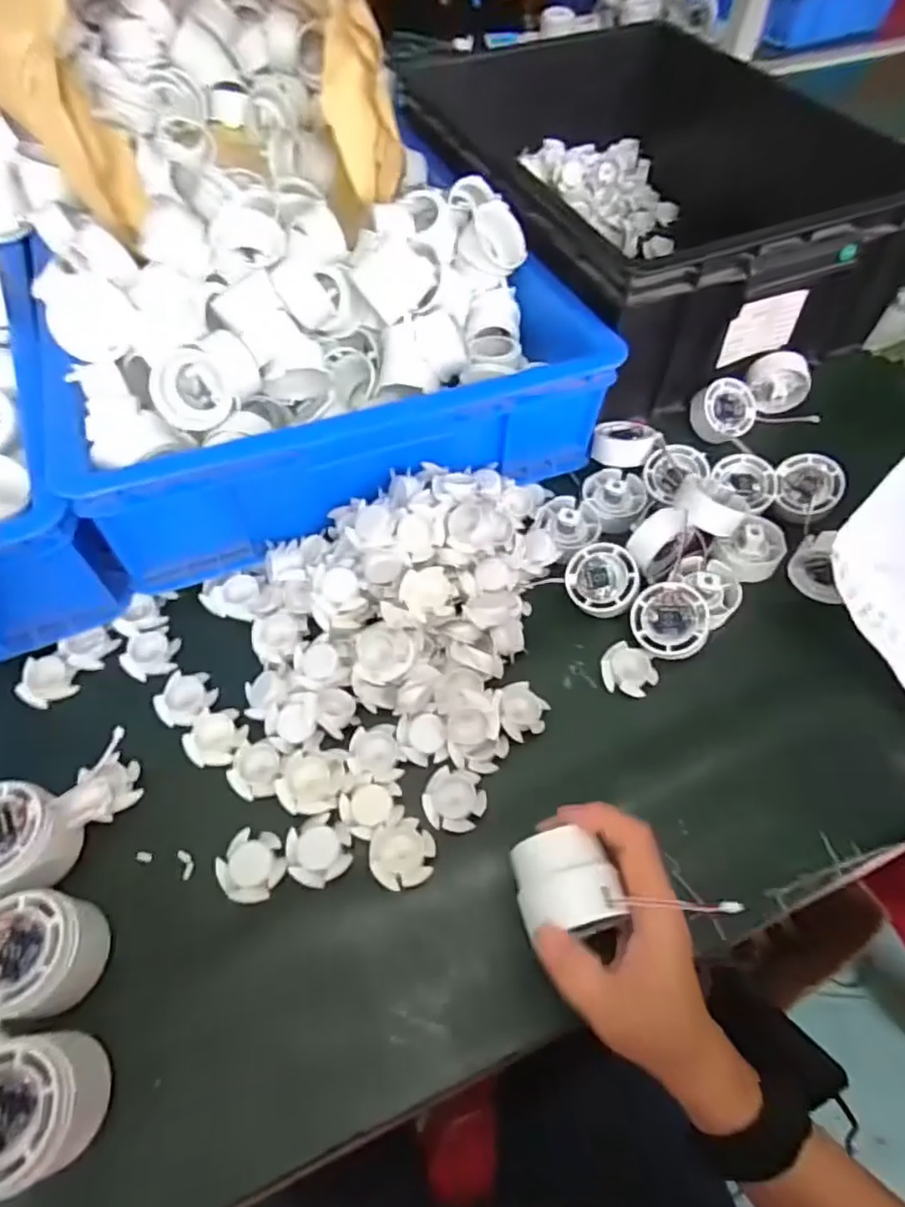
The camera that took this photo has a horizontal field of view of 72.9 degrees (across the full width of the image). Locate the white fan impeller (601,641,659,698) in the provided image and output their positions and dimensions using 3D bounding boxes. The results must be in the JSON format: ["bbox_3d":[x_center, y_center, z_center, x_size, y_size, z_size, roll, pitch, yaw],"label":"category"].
[{"bbox_3d":[0.131,0.050,0.454,0.040,0.011,0.035,14,59,9],"label":"white fan impeller"}]

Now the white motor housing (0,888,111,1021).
[{"bbox_3d":[-0.230,0.193,0.340,0.062,0.040,0.058,10,58,6],"label":"white motor housing"}]

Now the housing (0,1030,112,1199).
[{"bbox_3d":[-0.204,0.246,0.300,0.058,0.046,0.057,-7,58,-4],"label":"housing"}]

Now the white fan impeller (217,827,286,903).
[{"bbox_3d":[-0.126,0.165,0.387,0.038,0.010,0.040,0,58,0],"label":"white fan impeller"}]

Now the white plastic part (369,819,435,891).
[{"bbox_3d":[-0.031,0.158,0.388,0.040,0.007,0.038,-14,59,-9],"label":"white plastic part"}]

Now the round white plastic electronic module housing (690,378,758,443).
[{"bbox_3d":[0.260,-0.182,0.583,0.056,0.026,0.056,0,77,-1],"label":"round white plastic electronic module housing"}]

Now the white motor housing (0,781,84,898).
[{"bbox_3d":[-0.265,0.144,0.372,0.056,0.044,0.058,0,58,0],"label":"white motor housing"}]

